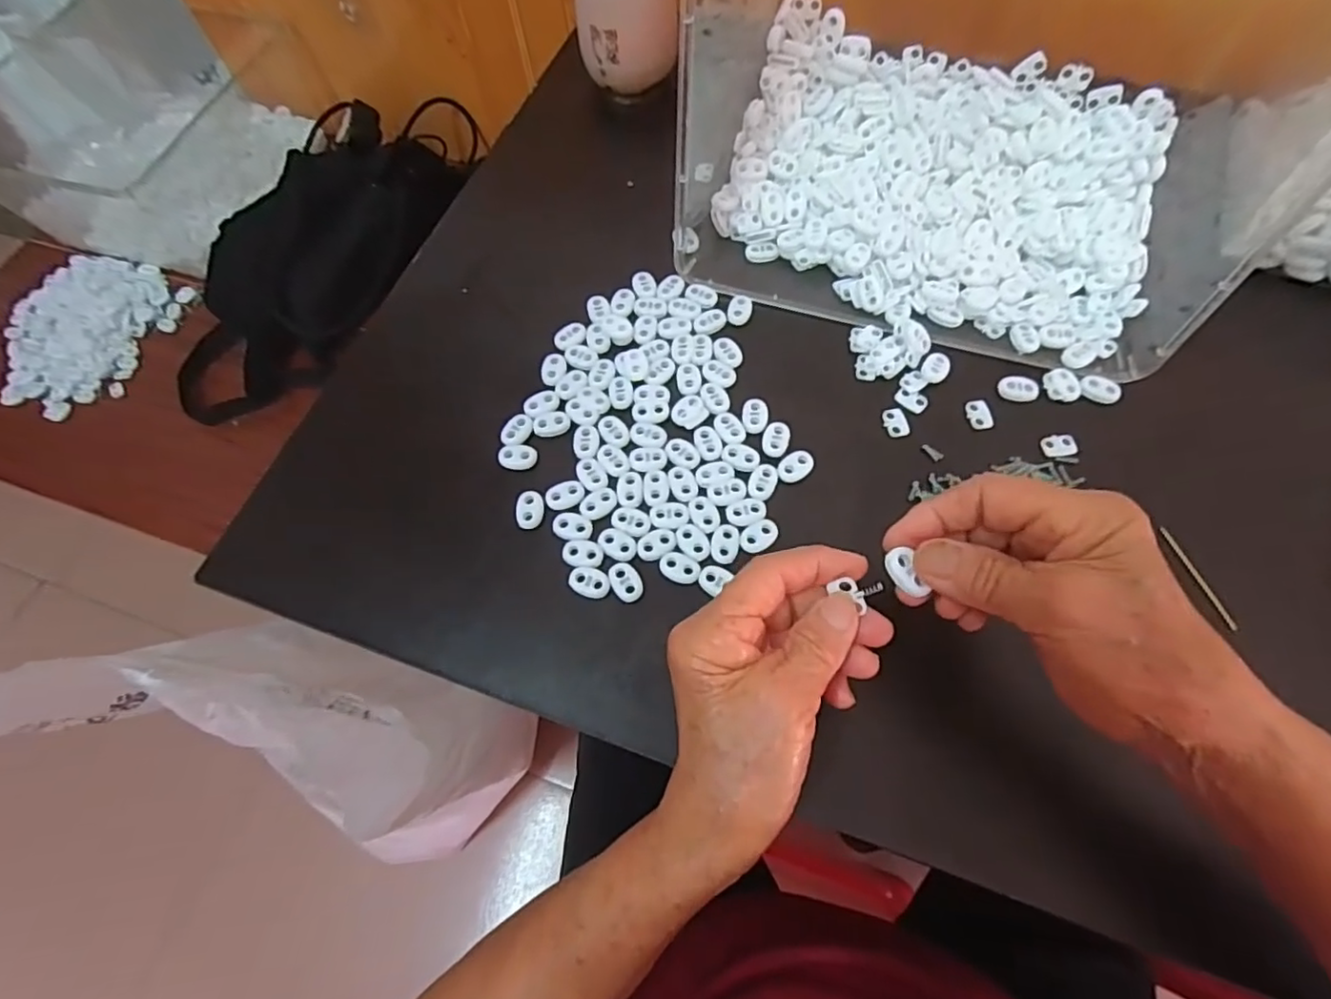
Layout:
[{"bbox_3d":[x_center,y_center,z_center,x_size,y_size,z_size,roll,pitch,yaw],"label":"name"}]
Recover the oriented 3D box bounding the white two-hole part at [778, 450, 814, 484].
[{"bbox_3d":[0.076,-0.020,0.353,0.023,0.004,0.016,-40,70,-13],"label":"white two-hole part"}]

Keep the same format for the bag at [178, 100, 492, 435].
[{"bbox_3d":[-0.376,-0.286,0.668,0.167,0.103,0.454,27,70,14],"label":"bag"}]

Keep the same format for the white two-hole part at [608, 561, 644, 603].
[{"bbox_3d":[-0.021,0.044,0.327,0.015,0.004,0.022,-29,68,-9],"label":"white two-hole part"}]

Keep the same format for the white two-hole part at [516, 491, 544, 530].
[{"bbox_3d":[-0.078,0.005,0.346,0.015,0.004,0.022,-7,66,0],"label":"white two-hole part"}]

